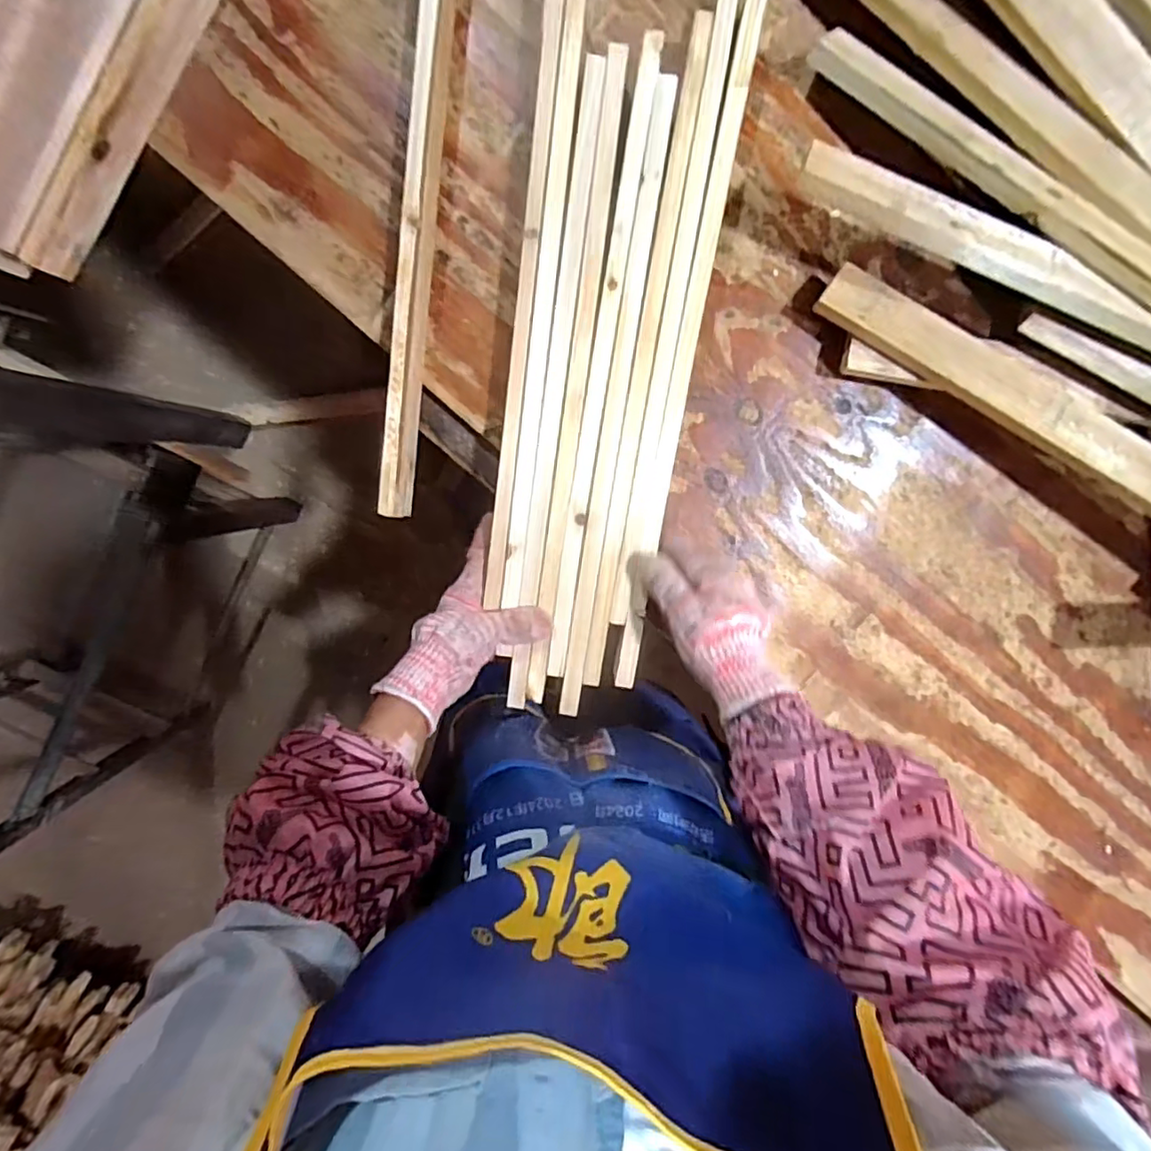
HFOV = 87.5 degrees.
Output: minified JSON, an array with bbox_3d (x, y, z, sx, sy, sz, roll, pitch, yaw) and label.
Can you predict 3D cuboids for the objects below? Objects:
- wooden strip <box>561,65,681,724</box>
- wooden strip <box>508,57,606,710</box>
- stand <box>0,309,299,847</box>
[{"bbox_3d":[0.031,-0.121,0.471,0.016,0.006,0.476,9,98,1],"label":"wooden strip"},{"bbox_3d":[-0.017,-0.130,0.471,0.016,0.005,0.485,8,99,1],"label":"wooden strip"},{"bbox_3d":[-0.775,0.022,0.875,0.324,0.727,0.689,27,97,-5],"label":"stand"}]

